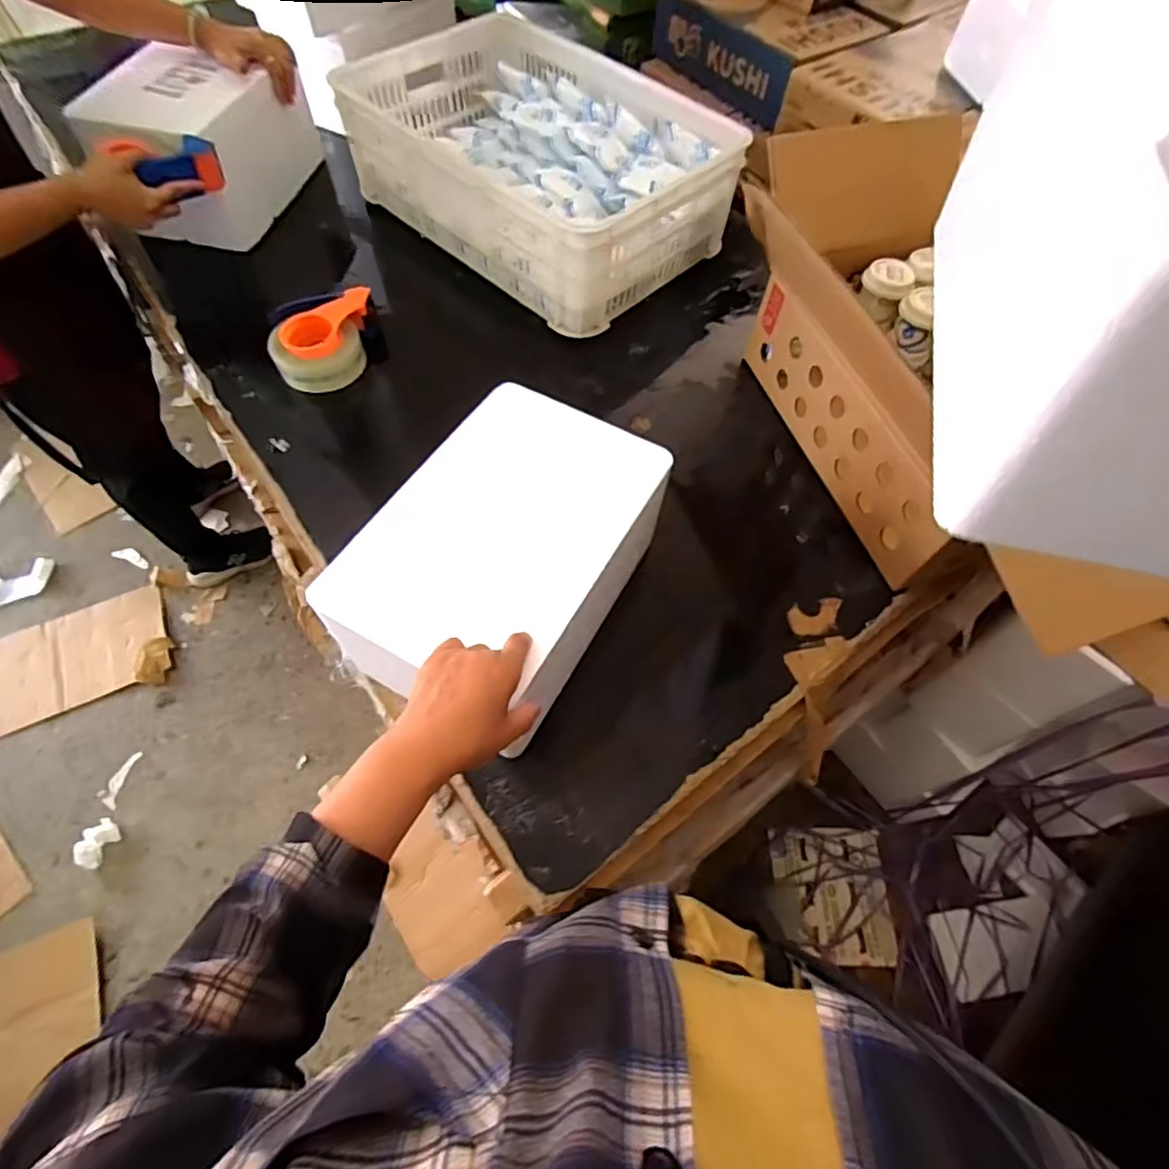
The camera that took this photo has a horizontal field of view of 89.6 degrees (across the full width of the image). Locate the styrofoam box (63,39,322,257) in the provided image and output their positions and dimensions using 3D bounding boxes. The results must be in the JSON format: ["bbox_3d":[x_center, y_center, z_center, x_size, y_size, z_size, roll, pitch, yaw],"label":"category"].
[{"bbox_3d":[-0.642,-0.745,0.998,0.221,0.178,0.333,12,62,3],"label":"styrofoam box"}]

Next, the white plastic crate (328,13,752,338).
[{"bbox_3d":[-0.072,-0.726,1.013,0.451,0.174,0.584,-40,71,-21],"label":"white plastic crate"}]

